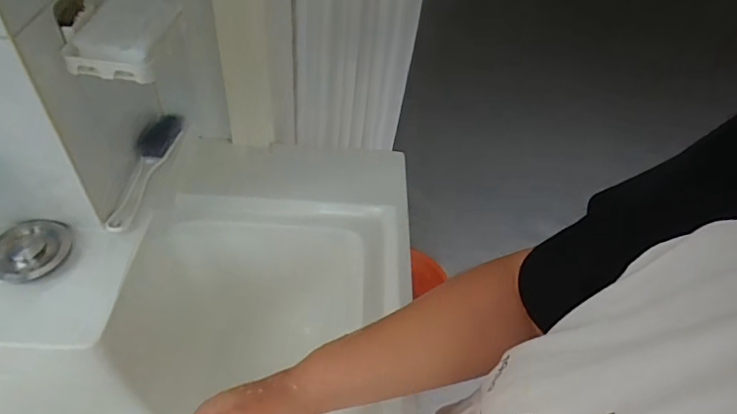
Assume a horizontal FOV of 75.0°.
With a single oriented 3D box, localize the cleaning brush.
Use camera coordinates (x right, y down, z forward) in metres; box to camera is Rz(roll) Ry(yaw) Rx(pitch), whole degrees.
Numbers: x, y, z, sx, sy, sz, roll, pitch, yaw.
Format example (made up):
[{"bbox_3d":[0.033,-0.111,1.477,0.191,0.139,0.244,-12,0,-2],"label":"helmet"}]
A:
[{"bbox_3d":[-0.296,-0.049,0.641,0.042,0.039,0.208,8,56,4],"label":"cleaning brush"}]

